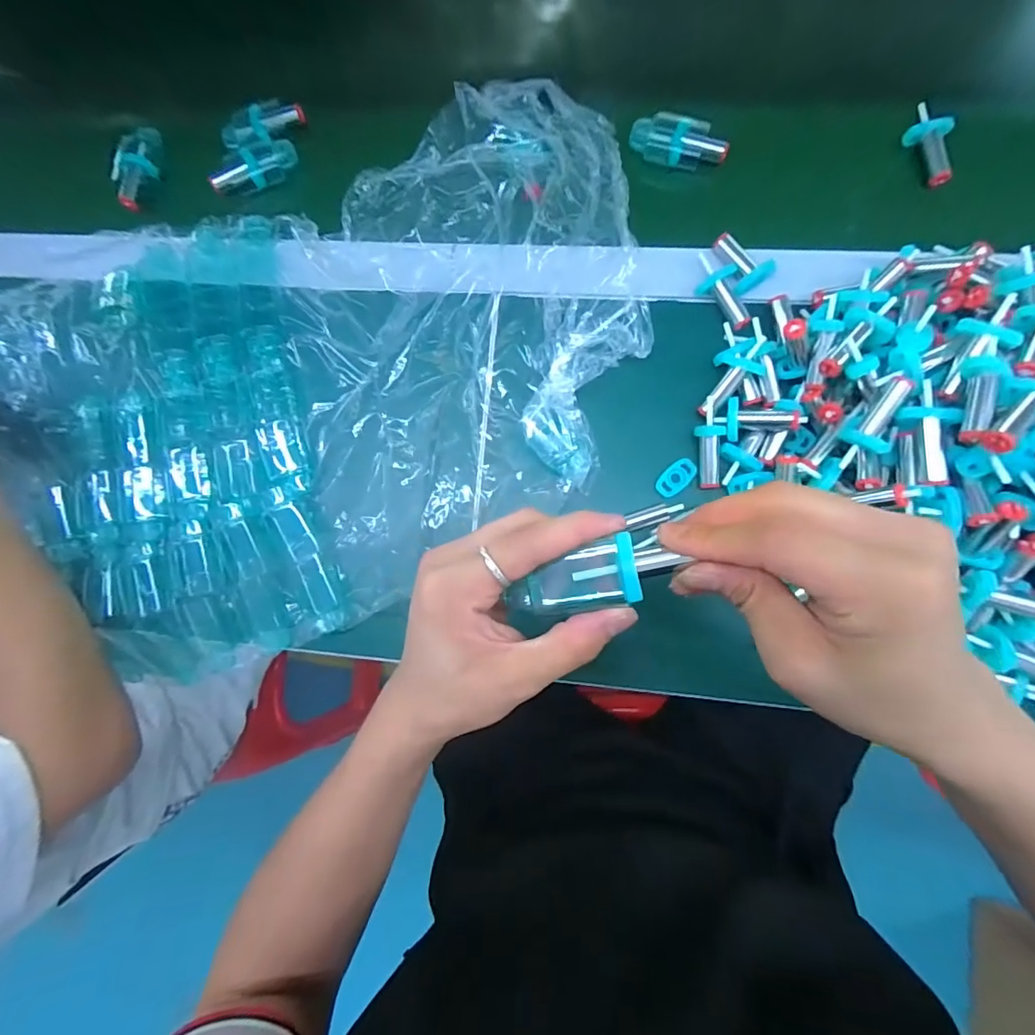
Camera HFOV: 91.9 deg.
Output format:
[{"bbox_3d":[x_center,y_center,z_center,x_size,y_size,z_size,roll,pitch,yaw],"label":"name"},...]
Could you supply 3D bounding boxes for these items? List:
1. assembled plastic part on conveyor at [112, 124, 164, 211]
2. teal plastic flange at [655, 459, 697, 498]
[{"bbox_3d":[-0.348,-0.315,0.452,0.029,0.028,0.078,11,86,7],"label":"assembled plastic part on conveyor"},{"bbox_3d":[0.118,-0.030,0.371,0.019,0.004,0.033,41,90,8],"label":"teal plastic flange"}]

